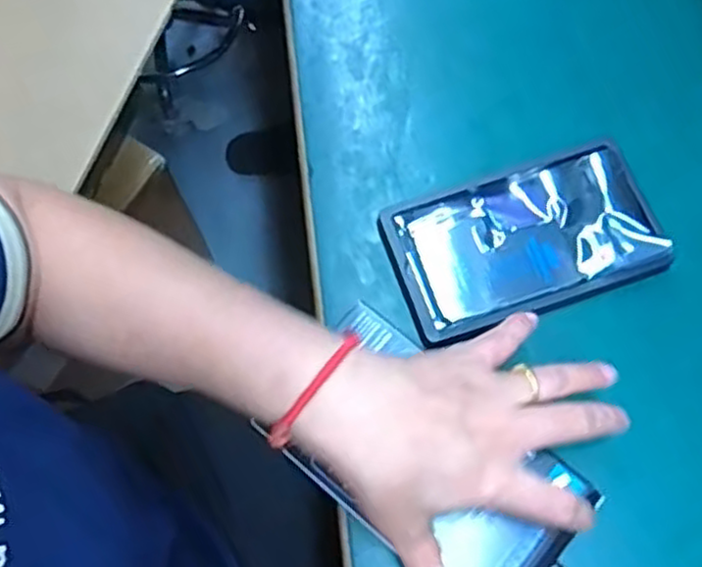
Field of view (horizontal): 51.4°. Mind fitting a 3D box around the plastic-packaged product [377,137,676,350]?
[{"bbox_3d":[0.106,-0.028,0.451,0.159,0.017,0.094,-18,71,-5],"label":"plastic-packaged product"}]

